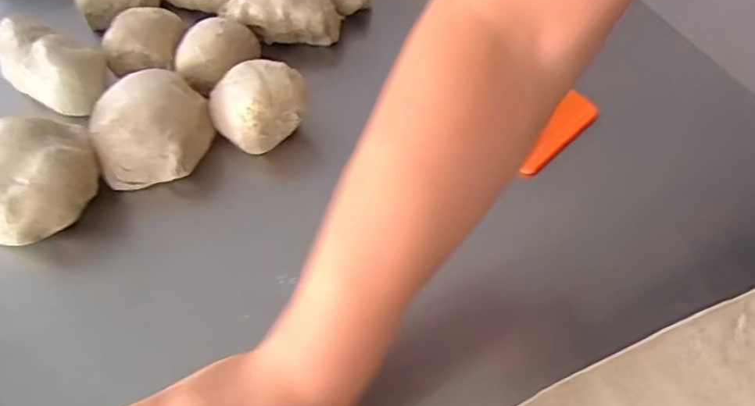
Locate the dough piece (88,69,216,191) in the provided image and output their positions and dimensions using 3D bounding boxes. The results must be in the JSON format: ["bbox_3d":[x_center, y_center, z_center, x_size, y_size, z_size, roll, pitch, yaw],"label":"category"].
[{"bbox_3d":[-0.207,-0.073,0.535,0.100,0.058,0.103,-15,54,-6],"label":"dough piece"}]

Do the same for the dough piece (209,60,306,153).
[{"bbox_3d":[-0.111,-0.093,0.539,0.082,0.053,0.069,-28,56,-15],"label":"dough piece"}]

